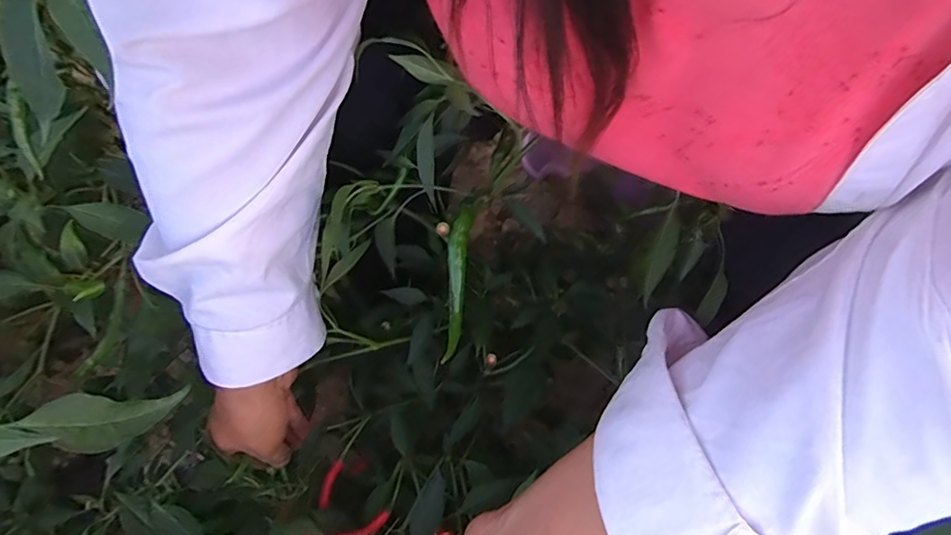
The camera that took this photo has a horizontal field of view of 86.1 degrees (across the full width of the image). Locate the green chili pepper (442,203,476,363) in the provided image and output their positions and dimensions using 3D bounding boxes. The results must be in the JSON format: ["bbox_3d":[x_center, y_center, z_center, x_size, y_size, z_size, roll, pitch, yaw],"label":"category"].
[{"bbox_3d":[-0.011,0.010,0.288,0.011,0.013,0.089,6,99,3],"label":"green chili pepper"}]

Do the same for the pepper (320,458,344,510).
[{"bbox_3d":[-0.140,0.207,0.488,0.012,0.007,0.044,19,73,7],"label":"pepper"}]

